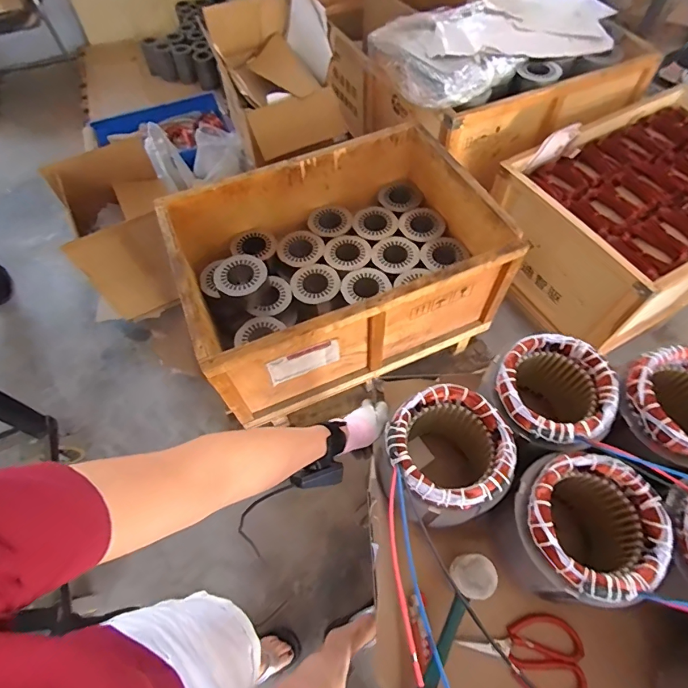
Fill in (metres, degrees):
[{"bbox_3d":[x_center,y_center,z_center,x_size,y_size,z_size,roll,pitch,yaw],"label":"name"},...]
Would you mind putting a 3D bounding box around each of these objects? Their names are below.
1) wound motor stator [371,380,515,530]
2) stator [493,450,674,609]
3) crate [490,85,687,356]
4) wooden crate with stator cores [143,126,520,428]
[{"bbox_3d":[0.123,0.146,0.555,0.137,0.157,0.139,0,63,-1],"label":"wound motor stator"},{"bbox_3d":[0.268,0.213,0.497,0.132,0.130,0.143,0,63,-1],"label":"stator"},{"bbox_3d":[1.020,-0.450,1.485,0.892,0.427,0.638,-25,66,-13],"label":"crate"},{"bbox_3d":[-0.024,-0.238,1.287,0.857,0.375,0.603,-21,65,-11],"label":"wooden crate with stator cores"}]

